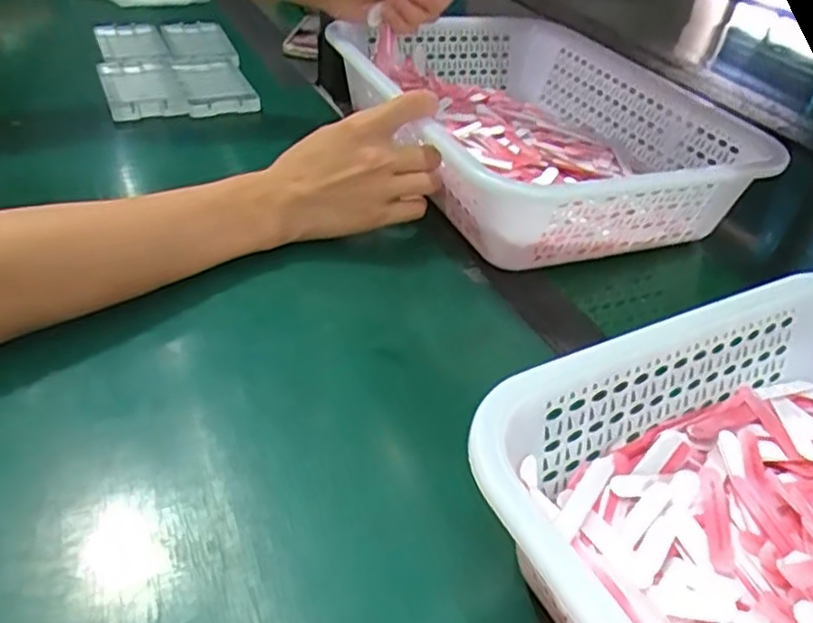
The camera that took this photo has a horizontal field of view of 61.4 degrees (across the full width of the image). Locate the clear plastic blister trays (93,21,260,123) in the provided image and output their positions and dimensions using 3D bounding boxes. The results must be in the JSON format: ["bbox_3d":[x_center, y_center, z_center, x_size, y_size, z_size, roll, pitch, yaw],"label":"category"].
[{"bbox_3d":[-0.267,-0.284,0.778,0.151,0.031,0.266,-8,39,-20],"label":"clear plastic blister trays"}]

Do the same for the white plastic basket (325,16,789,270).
[{"bbox_3d":[0.106,-0.162,0.617,0.267,0.094,0.355,-9,39,-21],"label":"white plastic basket"}]

